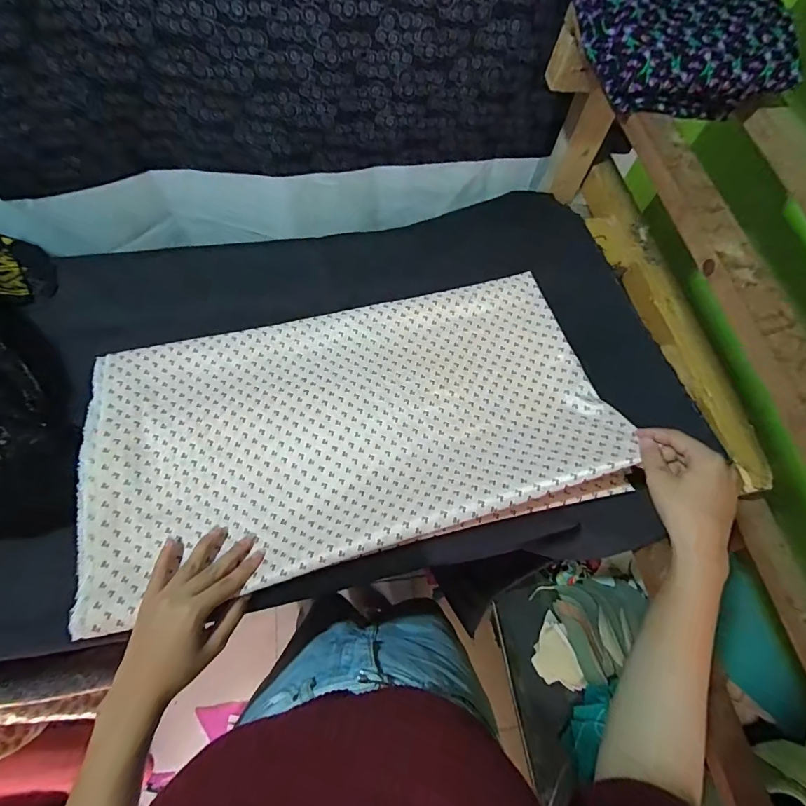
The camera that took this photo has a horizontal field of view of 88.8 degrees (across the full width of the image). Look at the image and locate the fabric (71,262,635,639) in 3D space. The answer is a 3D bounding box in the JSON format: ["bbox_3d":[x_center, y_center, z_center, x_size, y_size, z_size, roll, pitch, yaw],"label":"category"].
[{"bbox_3d":[-0.053,0.009,0.467,0.565,0.064,0.310,-12,65,-9],"label":"fabric"}]

